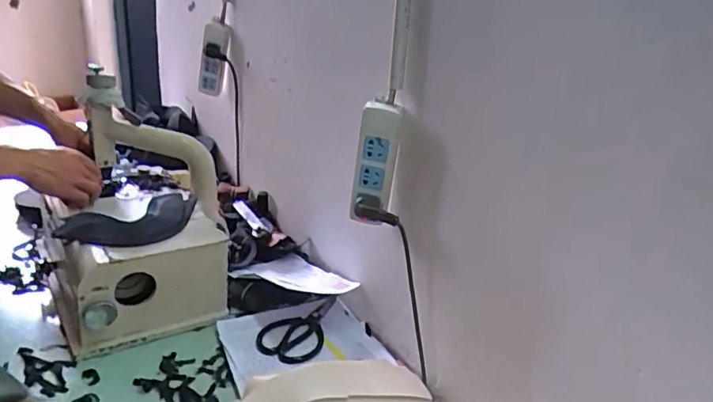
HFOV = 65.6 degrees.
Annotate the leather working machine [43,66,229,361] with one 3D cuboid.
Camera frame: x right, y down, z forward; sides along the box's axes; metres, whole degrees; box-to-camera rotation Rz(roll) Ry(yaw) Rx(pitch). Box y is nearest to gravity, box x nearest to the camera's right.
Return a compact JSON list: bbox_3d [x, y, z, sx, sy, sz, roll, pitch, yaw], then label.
[{"bbox_3d":[-0.352,0.016,0.905,0.264,0.330,0.282,-9,26,-30],"label":"leather working machine"}]

